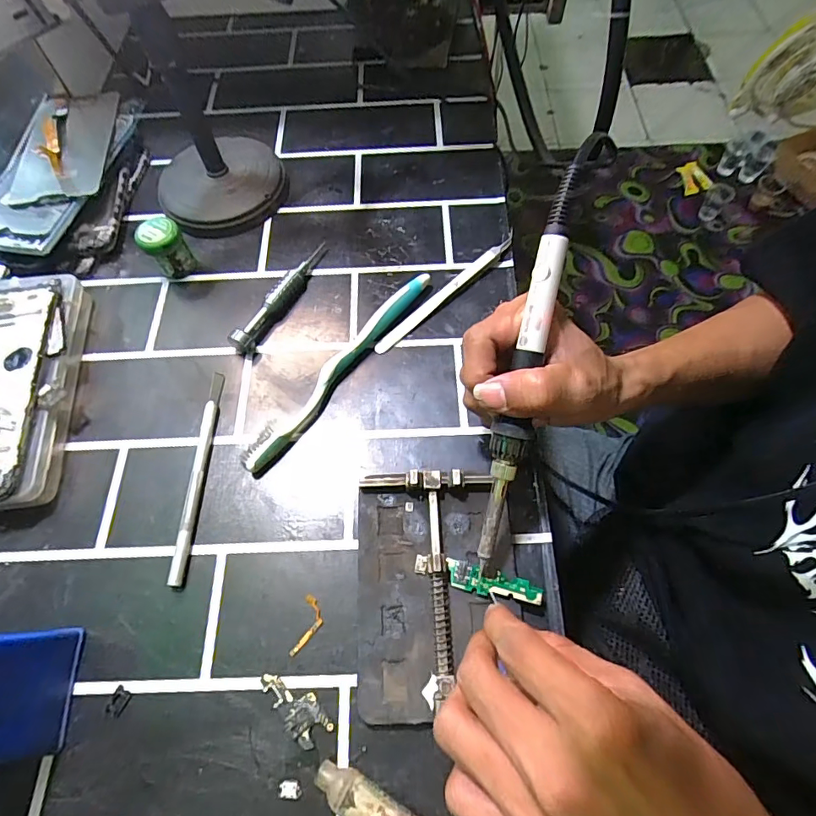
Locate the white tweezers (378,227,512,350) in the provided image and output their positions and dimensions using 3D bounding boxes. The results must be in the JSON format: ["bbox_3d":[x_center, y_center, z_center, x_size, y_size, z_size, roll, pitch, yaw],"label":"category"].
[{"bbox_3d":[0.031,-0.090,0.360,0.140,0.009,0.011,-39,68,-15],"label":"white tweezers"}]

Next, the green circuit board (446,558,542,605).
[{"bbox_3d":[0.047,0.096,0.261,0.052,0.004,0.014,12,65,12],"label":"green circuit board"}]

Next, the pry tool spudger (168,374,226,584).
[{"bbox_3d":[-0.132,0.039,0.303,0.008,0.009,0.138,-1,64,3],"label":"pry tool spudger"}]

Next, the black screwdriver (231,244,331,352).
[{"bbox_3d":[-0.092,-0.086,0.357,0.015,0.018,0.109,27,69,16],"label":"black screwdriver"}]

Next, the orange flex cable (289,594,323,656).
[{"bbox_3d":[-0.055,0.121,0.263,0.012,0.004,0.032,11,65,9],"label":"orange flex cable"}]

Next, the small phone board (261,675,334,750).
[{"bbox_3d":[-0.058,0.154,0.247,0.019,0.004,0.041,-37,67,-14],"label":"small phone board"}]

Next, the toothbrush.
[{"bbox_3d":[-0.045,-0.030,0.330,0.018,0.013,0.184,34,70,18],"label":"toothbrush"}]

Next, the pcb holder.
[{"bbox_3d":[0.014,0.098,0.261,0.087,0.021,0.126,2,64,4],"label":"pcb holder"}]

